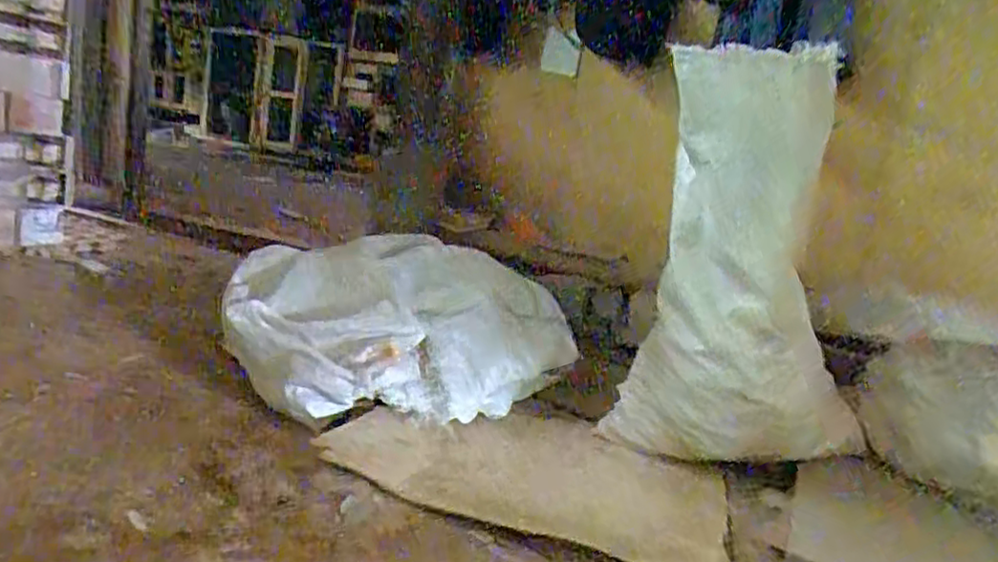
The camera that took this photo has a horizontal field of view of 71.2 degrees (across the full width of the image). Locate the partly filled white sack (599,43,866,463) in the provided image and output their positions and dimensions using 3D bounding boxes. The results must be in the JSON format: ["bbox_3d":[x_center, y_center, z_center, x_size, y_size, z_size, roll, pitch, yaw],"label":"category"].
[{"bbox_3d":[0.482,-0.016,1.308,0.441,0.746,0.200,10,13,2],"label":"partly filled white sack"}]

